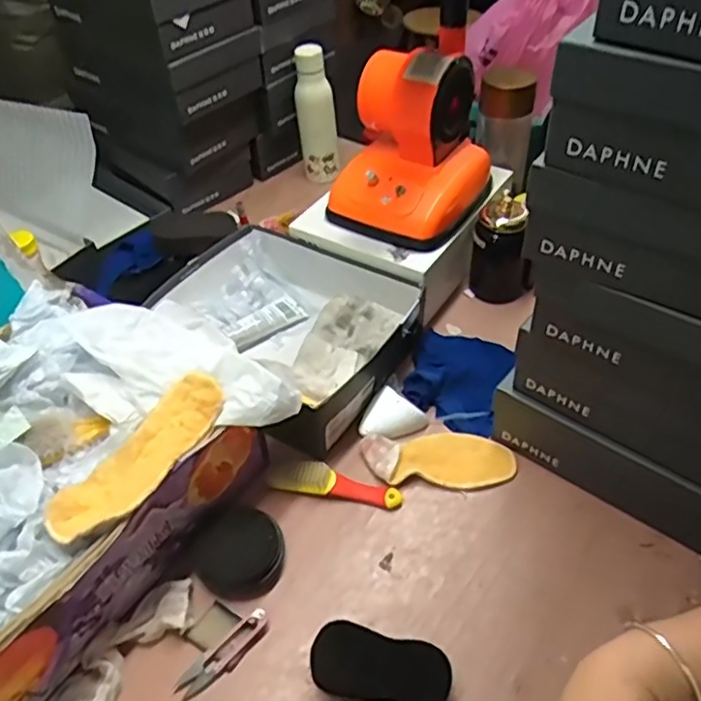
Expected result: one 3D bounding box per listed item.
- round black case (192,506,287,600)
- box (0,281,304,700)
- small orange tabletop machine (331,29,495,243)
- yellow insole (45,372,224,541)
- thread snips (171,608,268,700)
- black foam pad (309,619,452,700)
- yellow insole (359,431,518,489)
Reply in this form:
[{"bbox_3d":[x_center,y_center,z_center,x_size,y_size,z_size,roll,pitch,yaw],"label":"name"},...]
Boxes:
[{"bbox_3d":[-0.116,0.214,0.710,0.091,0.030,0.089,-2,45,2],"label":"round black case"},{"bbox_3d":[-0.321,0.117,0.683,0.325,0.158,0.426,30,54,29],"label":"box"},{"bbox_3d":[0.080,-0.281,0.902,0.181,0.199,0.179,20,50,22],"label":"small orange tabletop machine"},{"bbox_3d":[-0.197,0.101,0.636,0.071,0.030,0.197,26,52,26],"label":"yellow insole"},{"bbox_3d":[-0.122,0.294,0.647,0.104,0.006,0.024,-37,54,-28],"label":"thread snips"},{"bbox_3d":[0.027,0.297,0.619,0.128,0.032,0.058,11,47,13],"label":"black foam pad"},{"bbox_3d":[0.104,0.127,0.789,0.177,0.025,0.066,0,46,3],"label":"yellow insole"}]

